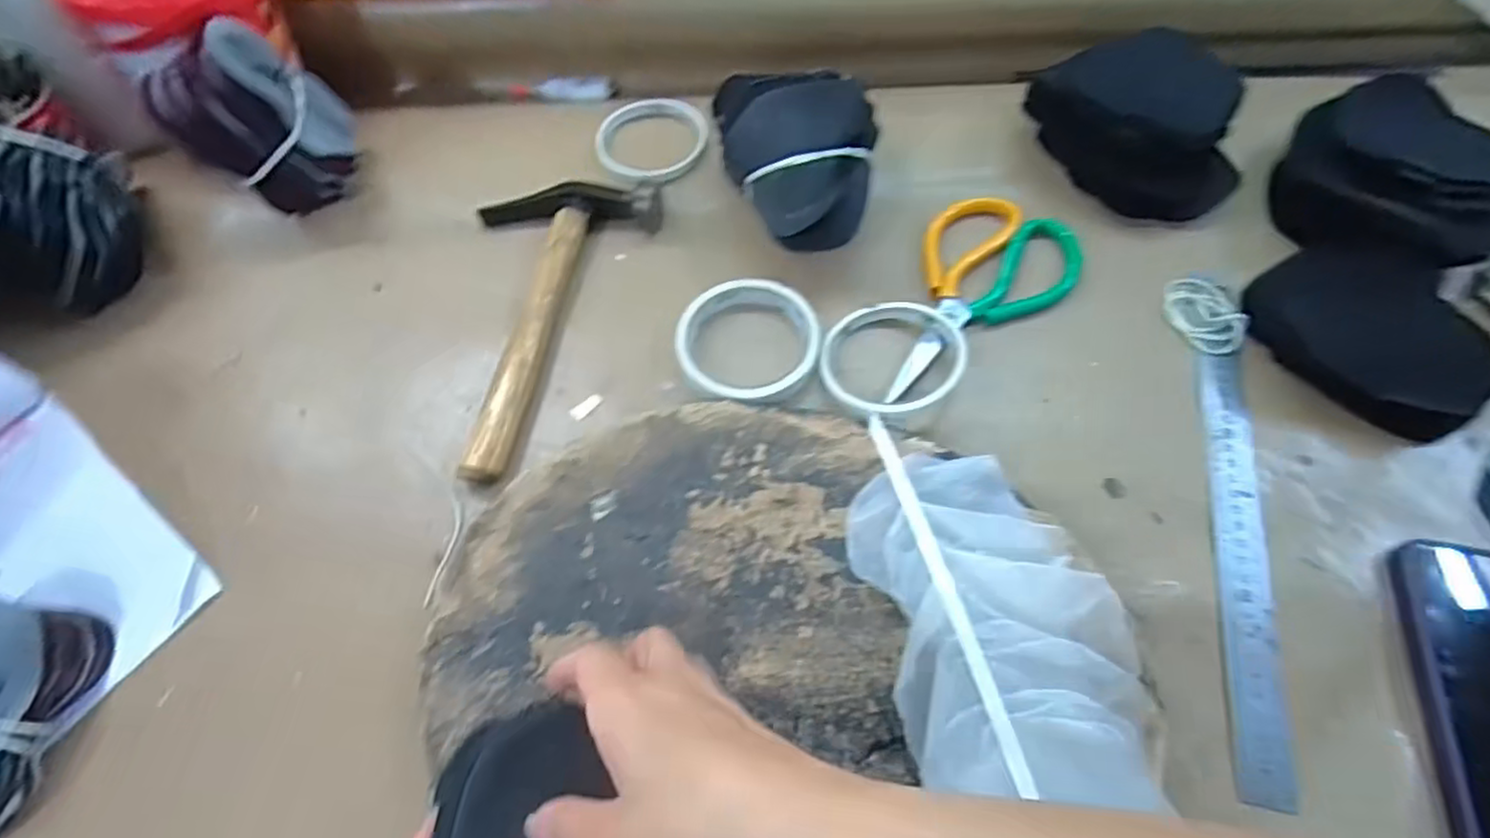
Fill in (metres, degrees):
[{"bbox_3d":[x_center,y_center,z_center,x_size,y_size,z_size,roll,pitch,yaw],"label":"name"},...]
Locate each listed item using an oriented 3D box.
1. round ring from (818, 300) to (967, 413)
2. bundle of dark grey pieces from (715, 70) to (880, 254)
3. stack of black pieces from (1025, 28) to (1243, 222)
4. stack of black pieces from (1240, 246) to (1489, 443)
[{"bbox_3d":[0.091,-0.040,0.431,0.085,0.018,0.085,-1,60,2],"label":"round ring"},{"bbox_3d":[0.042,-0.169,0.476,0.103,0.078,0.116,-11,60,-3],"label":"bundle of dark grey pieces"},{"bbox_3d":[0.271,-0.202,0.486,0.116,0.067,0.128,-17,61,-7],"label":"stack of black pieces"},{"bbox_3d":[0.386,-0.055,0.425,0.103,0.029,0.128,-33,64,-15],"label":"stack of black pieces"}]

